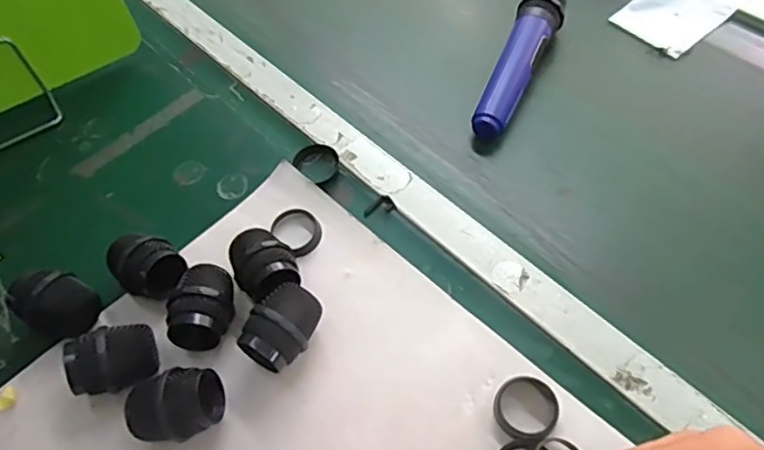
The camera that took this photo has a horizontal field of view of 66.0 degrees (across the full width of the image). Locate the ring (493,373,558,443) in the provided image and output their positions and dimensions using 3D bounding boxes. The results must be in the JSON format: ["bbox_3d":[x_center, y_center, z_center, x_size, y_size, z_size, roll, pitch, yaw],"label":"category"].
[{"bbox_3d":[0.100,0.127,0.408,0.042,0.014,0.042,-2,56,3],"label":"ring"}]

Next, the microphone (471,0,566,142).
[{"bbox_3d":[0.139,-0.164,0.590,0.042,0.044,0.188,19,60,16],"label":"microphone"}]

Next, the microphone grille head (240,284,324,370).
[{"bbox_3d":[-0.073,0.075,0.431,0.040,0.046,0.061,21,60,17],"label":"microphone grille head"}]

